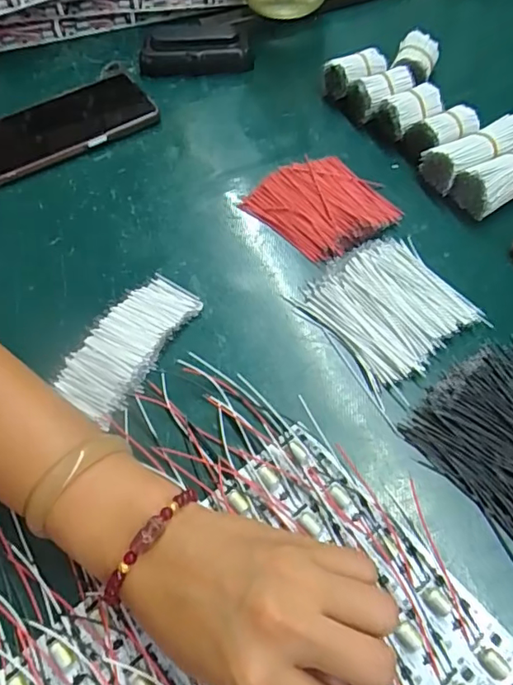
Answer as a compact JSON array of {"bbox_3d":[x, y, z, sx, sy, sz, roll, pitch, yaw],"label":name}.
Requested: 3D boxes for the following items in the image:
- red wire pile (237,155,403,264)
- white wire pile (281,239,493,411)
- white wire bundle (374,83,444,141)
[{"bbox_3d":[0.051,-0.108,0.412,0.086,0.016,0.095,-41,66,-20],"label":"red wire pile"},{"bbox_3d":[0.091,-0.025,0.362,0.095,0.016,0.092,-32,64,-16],"label":"white wire pile"},{"bbox_3d":[0.128,-0.186,0.445,0.046,0.034,0.035,-21,61,-11],"label":"white wire bundle"}]

